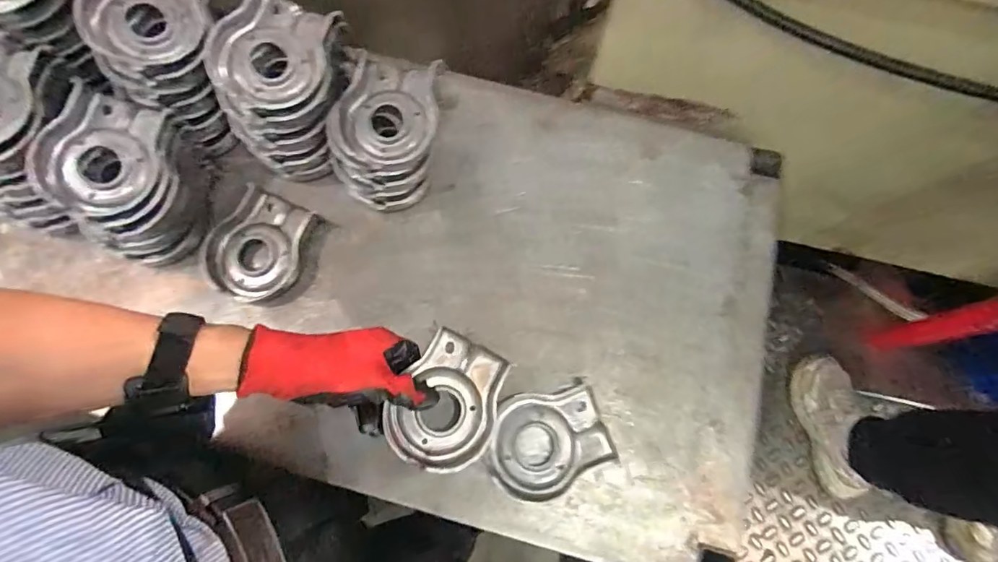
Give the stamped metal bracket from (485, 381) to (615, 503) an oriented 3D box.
[{"bbox_3d":[0.049,0.162,0.481,0.120,0.020,0.097,-13,74,-6],"label":"stamped metal bracket"}]

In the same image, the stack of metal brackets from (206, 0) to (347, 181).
[{"bbox_3d":[-0.227,-0.204,0.520,0.121,0.132,0.141,3,73,-1],"label":"stack of metal brackets"}]

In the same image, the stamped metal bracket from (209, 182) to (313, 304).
[{"bbox_3d":[-0.271,-0.041,0.531,0.093,0.027,0.120,26,74,6],"label":"stamped metal bracket"}]

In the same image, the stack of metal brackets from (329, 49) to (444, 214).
[{"bbox_3d":[-0.124,-0.165,0.538,0.114,0.092,0.146,2,73,-1],"label":"stack of metal brackets"}]

